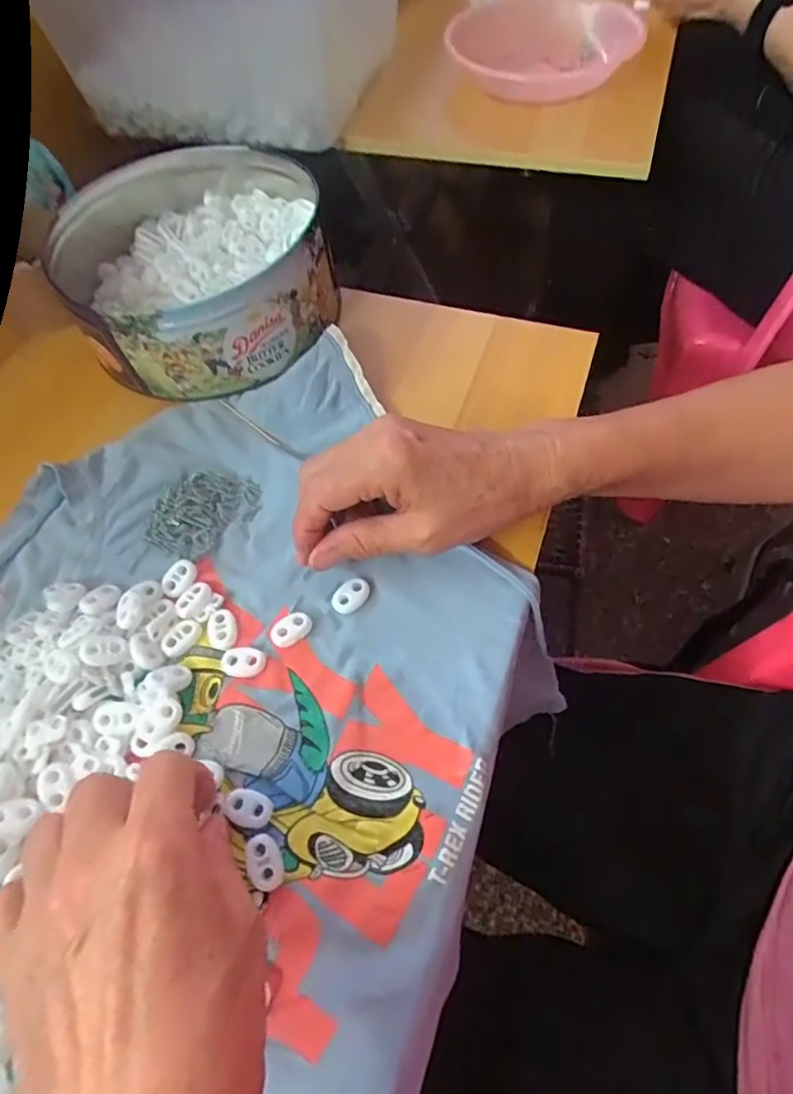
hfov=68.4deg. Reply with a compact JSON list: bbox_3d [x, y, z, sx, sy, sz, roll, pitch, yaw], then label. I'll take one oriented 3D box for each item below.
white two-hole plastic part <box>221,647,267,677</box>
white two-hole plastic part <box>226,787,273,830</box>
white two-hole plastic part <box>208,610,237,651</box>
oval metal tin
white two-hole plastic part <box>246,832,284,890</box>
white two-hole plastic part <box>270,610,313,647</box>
[{"bbox_3d":[-0.080,0.060,0.306,0.023,0.004,0.015,1,59,4],"label":"white two-hole plastic part"},{"bbox_3d":[-0.068,0.120,0.269,0.022,0.004,0.015,17,62,13],"label":"white two-hole plastic part"},{"bbox_3d":[-0.094,0.044,0.315,0.014,0.005,0.022,-13,59,-4],"label":"white two-hole plastic part"},{"bbox_3d":[-0.146,-0.216,0.436,0.170,0.068,0.221,-20,60,-9],"label":"oval metal tin"},{"bbox_3d":[-0.058,0.138,0.257,0.014,0.004,0.022,-19,60,-8],"label":"white two-hole plastic part"},{"bbox_3d":[-0.057,0.044,0.313,0.023,0.007,0.017,-40,65,-19],"label":"white two-hole plastic part"}]

